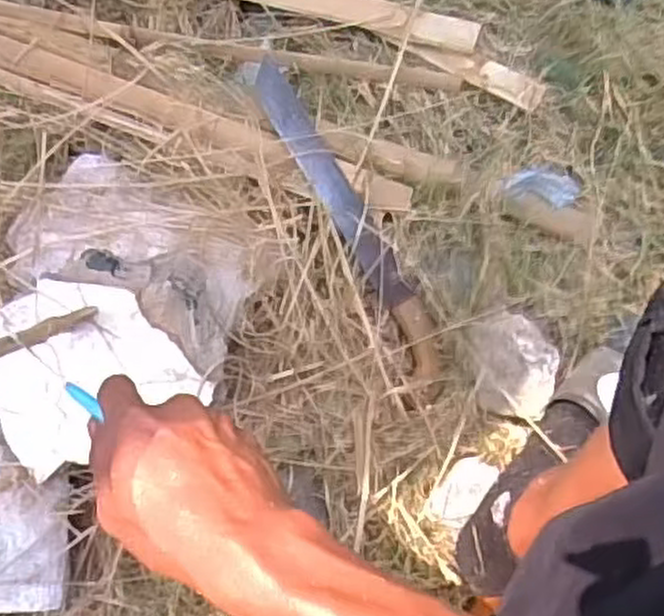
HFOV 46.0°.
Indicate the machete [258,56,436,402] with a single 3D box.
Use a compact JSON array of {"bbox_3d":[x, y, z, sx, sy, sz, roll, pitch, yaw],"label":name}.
[{"bbox_3d":[0.018,-0.067,0.672,0.043,0.027,0.314,-29,92,-6],"label":"machete"}]

